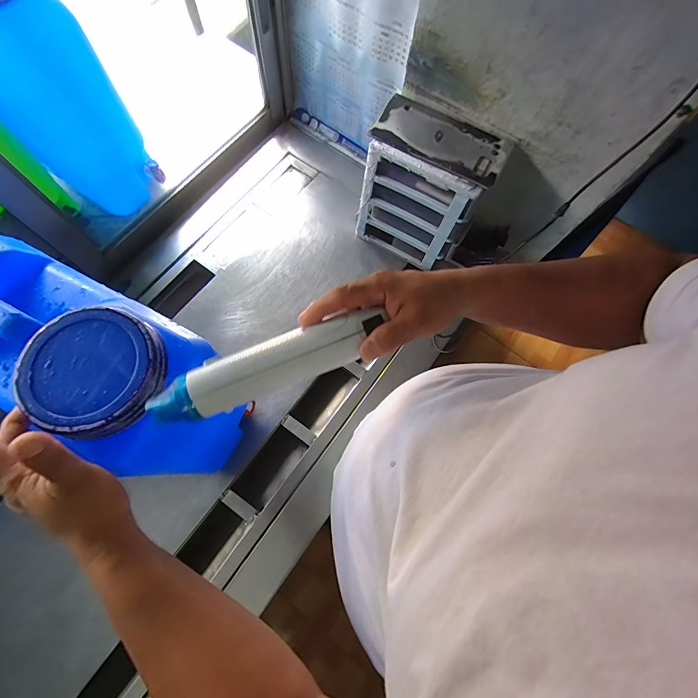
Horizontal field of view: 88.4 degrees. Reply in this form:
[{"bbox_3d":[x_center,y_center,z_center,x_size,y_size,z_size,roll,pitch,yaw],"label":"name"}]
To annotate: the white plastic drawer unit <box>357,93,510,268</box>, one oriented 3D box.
[{"bbox_3d":[0.151,-0.322,0.754,0.223,0.258,0.152,28,74,6],"label":"white plastic drawer unit"}]

